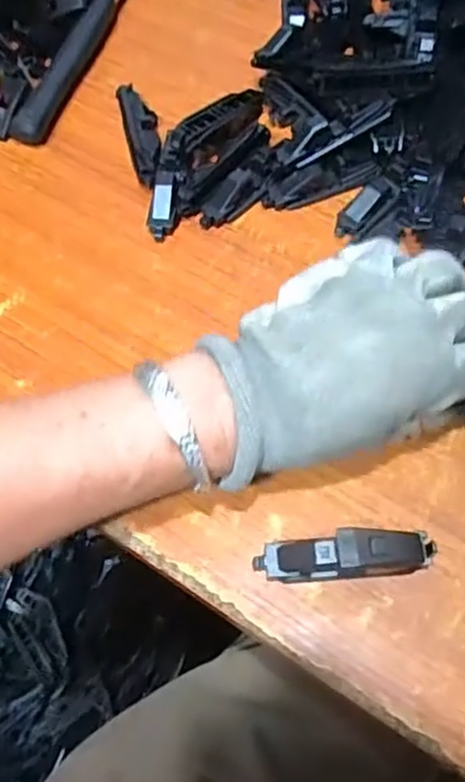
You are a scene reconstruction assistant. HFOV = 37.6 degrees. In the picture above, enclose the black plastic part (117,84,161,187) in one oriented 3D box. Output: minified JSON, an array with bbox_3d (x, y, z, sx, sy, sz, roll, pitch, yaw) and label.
[{"bbox_3d":[-0.056,-0.163,0.437,0.021,0.019,0.080,-15,65,-3],"label":"black plastic part"}]

